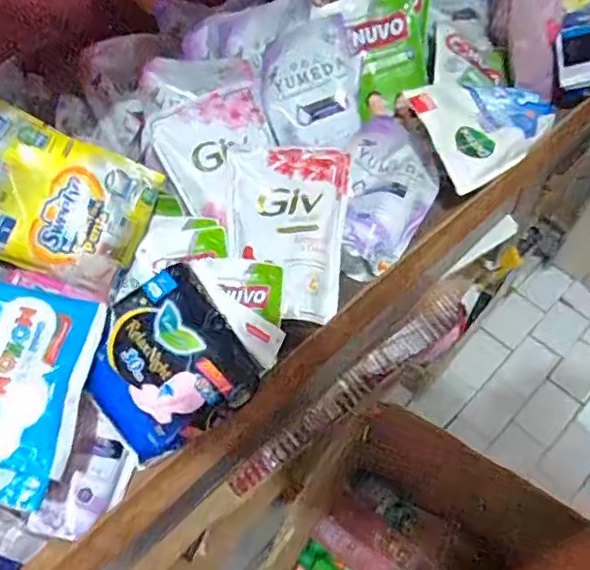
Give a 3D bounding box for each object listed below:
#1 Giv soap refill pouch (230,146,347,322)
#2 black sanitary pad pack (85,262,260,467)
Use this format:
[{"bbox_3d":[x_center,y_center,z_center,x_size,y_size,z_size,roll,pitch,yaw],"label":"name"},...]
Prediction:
[{"bbox_3d":[-0.007,-0.058,0.634,0.123,0.025,0.189,2,71,-3],"label":"Giv soap refill pouch"},{"bbox_3d":[-0.109,0.066,0.508,0.123,0.034,0.125,-37,79,-8],"label":"black sanitary pad pack"}]

